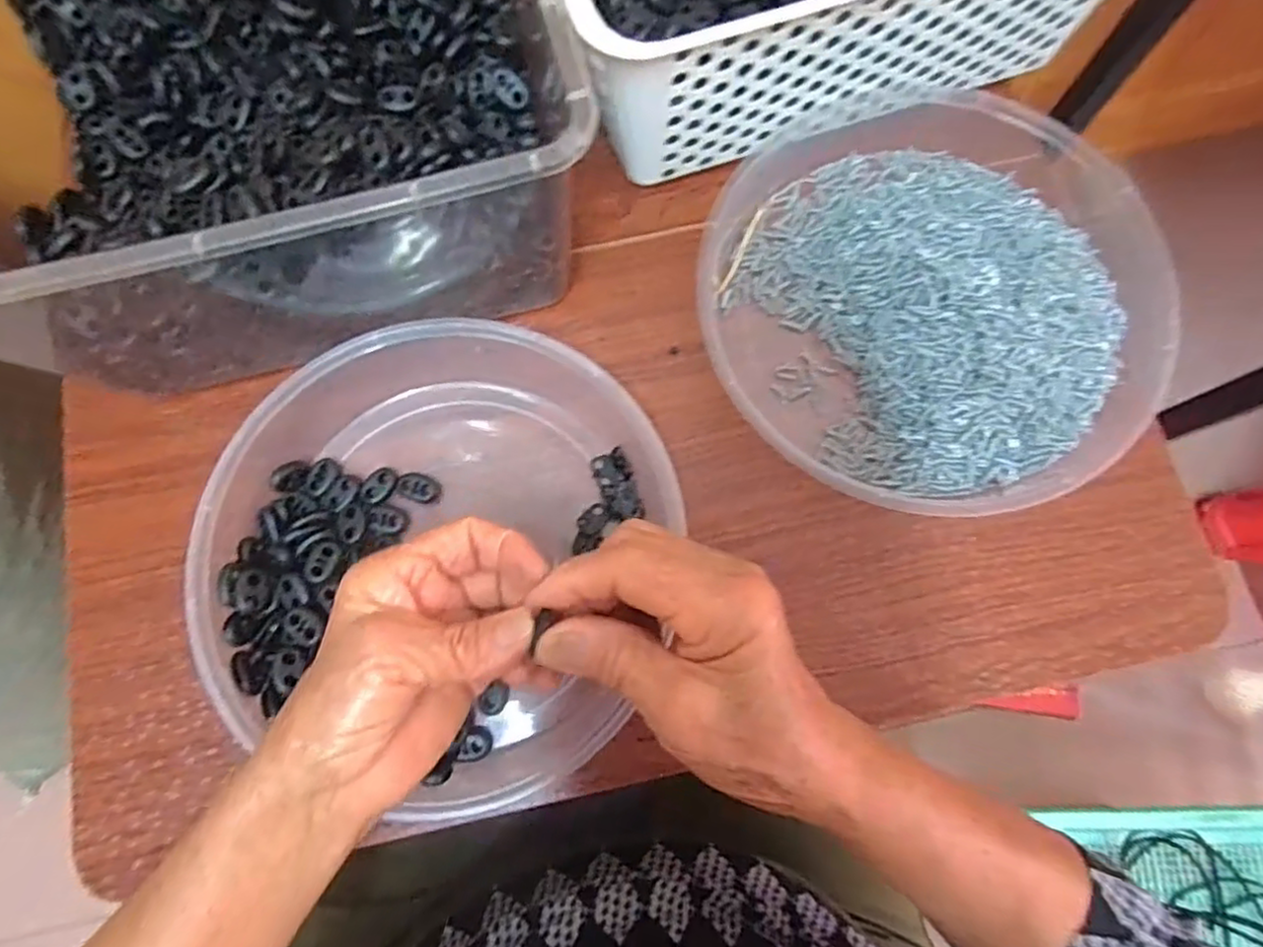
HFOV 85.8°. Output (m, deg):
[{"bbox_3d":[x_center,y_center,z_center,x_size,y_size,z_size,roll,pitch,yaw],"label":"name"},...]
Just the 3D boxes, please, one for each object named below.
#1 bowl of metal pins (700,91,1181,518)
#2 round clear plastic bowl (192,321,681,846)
[{"bbox_3d":[0.153,-0.096,0.362,0.228,0.034,0.240,0,78,1],"label":"bowl of metal pins"},{"bbox_3d":[-0.096,0.040,0.337,0.210,0.048,0.231,17,79,5],"label":"round clear plastic bowl"}]

